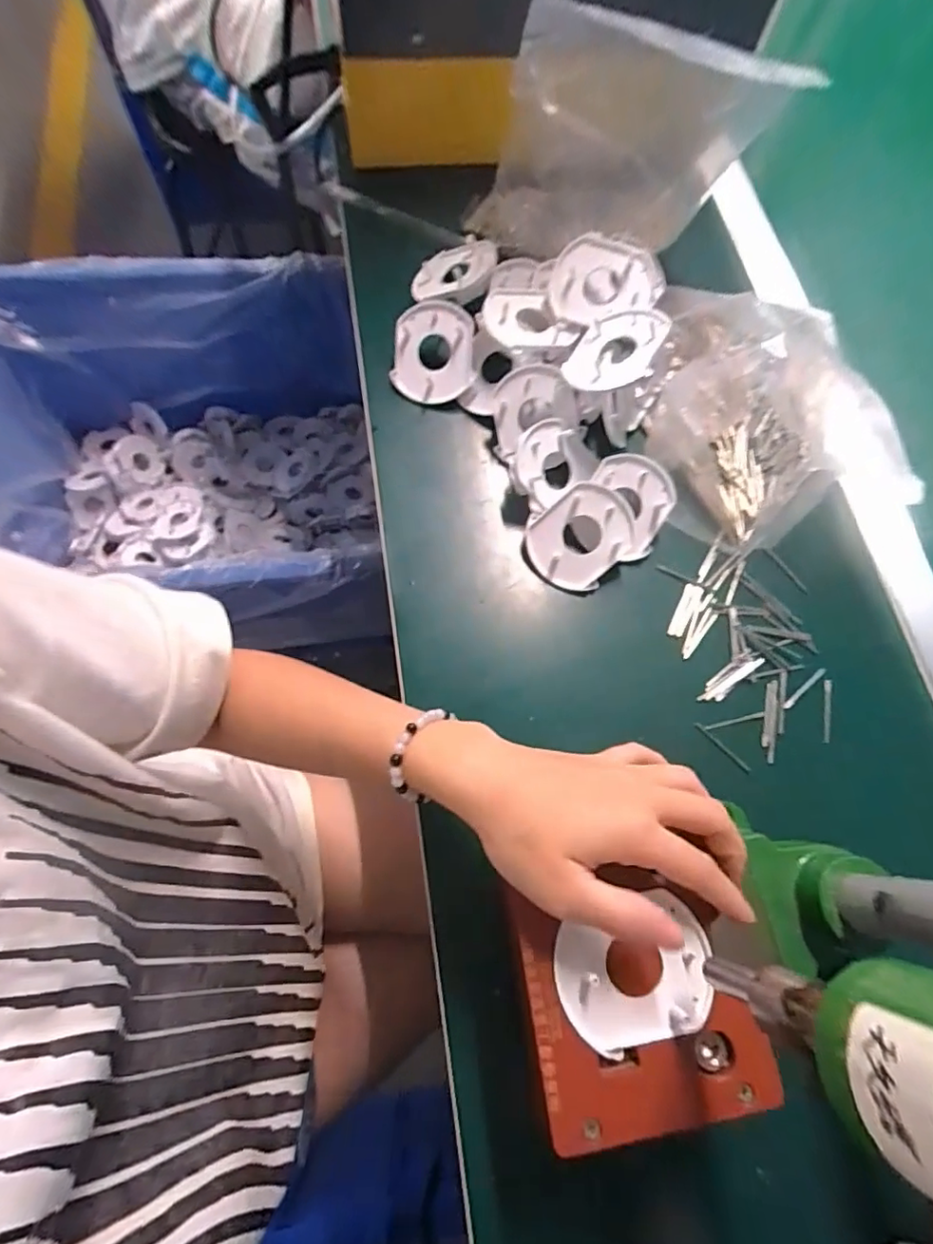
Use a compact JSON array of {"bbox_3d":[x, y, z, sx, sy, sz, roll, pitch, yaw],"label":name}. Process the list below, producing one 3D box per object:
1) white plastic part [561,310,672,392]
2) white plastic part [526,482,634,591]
[{"bbox_3d":[0.097,-0.180,0.378,0.066,0.015,0.057,-36,58,7],"label":"white plastic part"},{"bbox_3d":[0.077,-0.056,0.381,0.068,0.012,0.059,-35,92,13],"label":"white plastic part"}]

